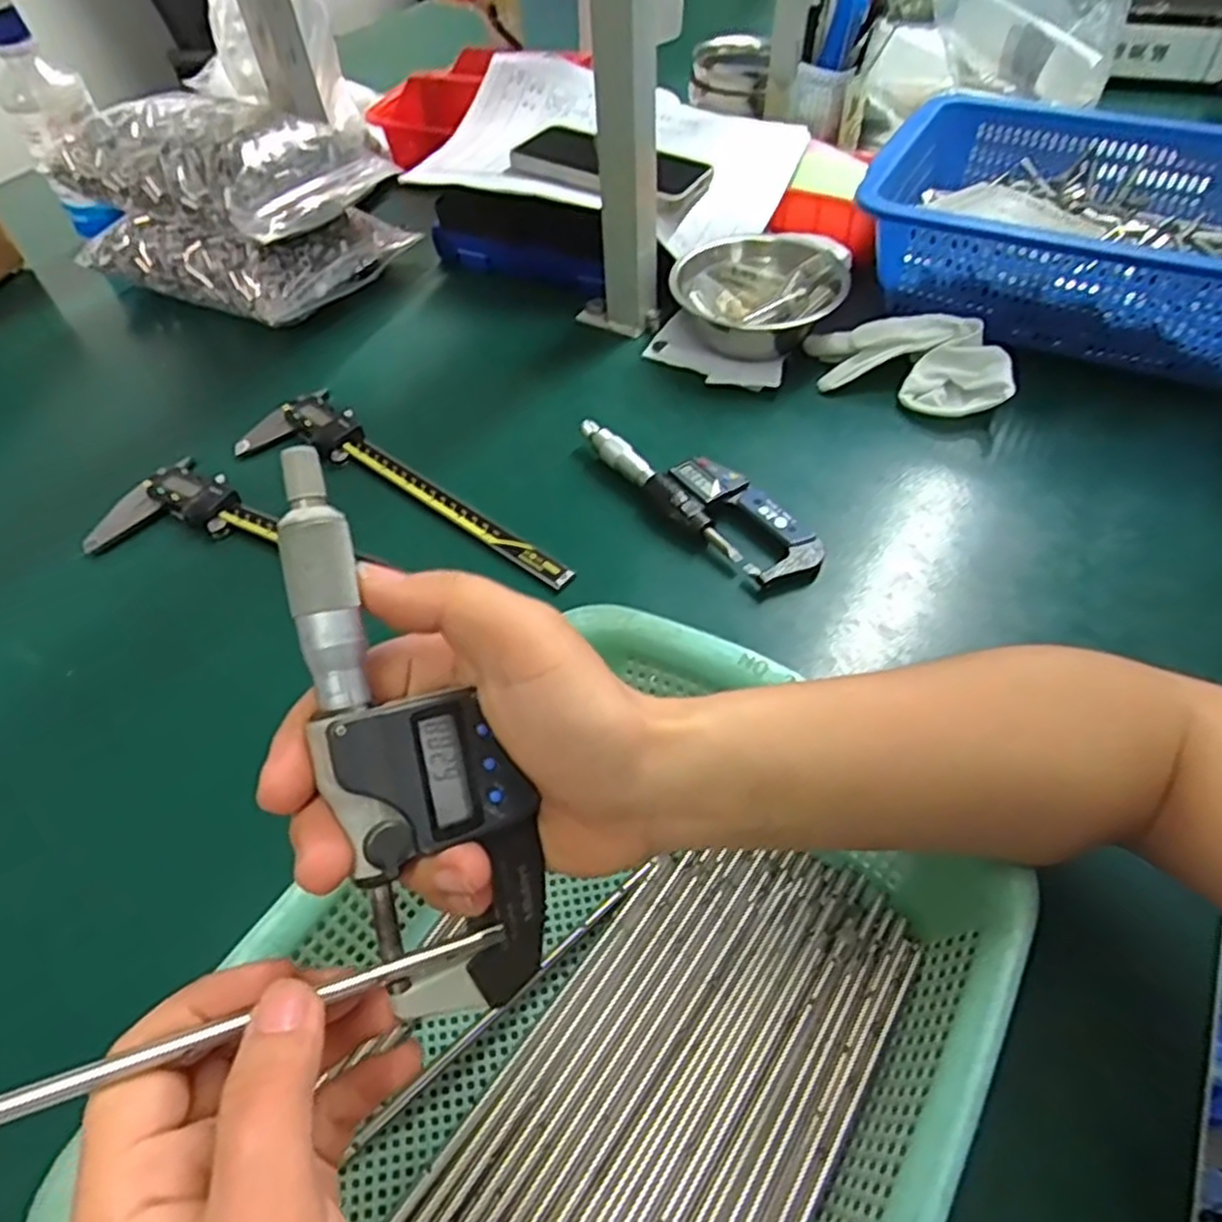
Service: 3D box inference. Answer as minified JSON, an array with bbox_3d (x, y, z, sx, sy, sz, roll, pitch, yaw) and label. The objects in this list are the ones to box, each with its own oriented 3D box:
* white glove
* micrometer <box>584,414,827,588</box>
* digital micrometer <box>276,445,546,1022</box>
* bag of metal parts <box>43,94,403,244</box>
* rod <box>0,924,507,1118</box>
[{"bbox_3d":[0.205,-0.174,0.529,0.142,0.045,0.058,21,56,19],"label":"white glove"},{"bbox_3d":[0.053,-0.075,0.475,0.052,0.020,0.173,-33,57,-21],"label":"micrometer"},{"bbox_3d":[-0.056,0.035,0.202,0.048,0.024,0.155,-24,98,-15],"label":"digital micrometer"},{"bbox_3d":[-0.318,-0.381,0.626,0.231,0.062,0.162,24,57,21],"label":"bag of metal parts"},{"bbox_3d":[-0.112,0.107,0.181,0.176,0.005,0.005,-12,51,-19],"label":"rod"}]

